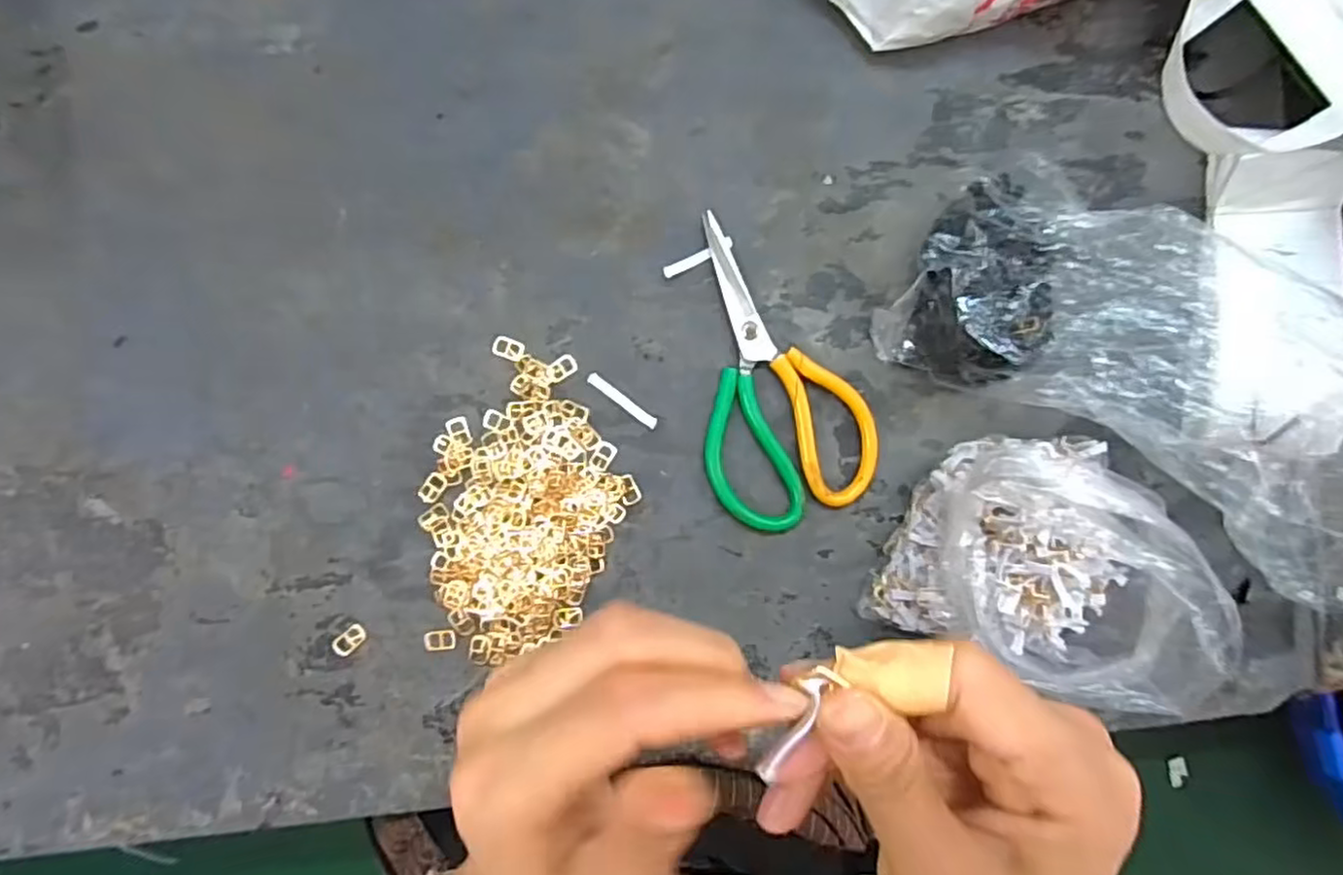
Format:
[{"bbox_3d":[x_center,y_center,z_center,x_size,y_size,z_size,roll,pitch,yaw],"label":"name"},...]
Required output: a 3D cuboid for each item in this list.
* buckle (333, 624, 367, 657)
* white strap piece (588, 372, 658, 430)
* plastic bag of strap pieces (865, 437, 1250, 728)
[{"bbox_3d":[-0.191,0.120,0.411,0.020,0.004,0.013,-41,95,-4],"label":"buckle"},{"bbox_3d":[-0.030,-0.023,0.430,0.050,0.004,0.007,36,87,-6],"label":"white strap piece"},{"bbox_3d":[0.211,0.064,0.394,0.137,0.120,0.142,14,90,-6],"label":"plastic bag of strap pieces"}]

